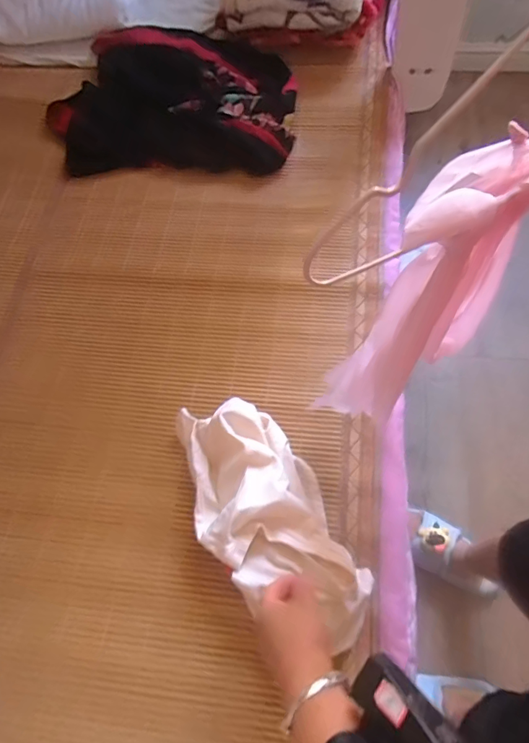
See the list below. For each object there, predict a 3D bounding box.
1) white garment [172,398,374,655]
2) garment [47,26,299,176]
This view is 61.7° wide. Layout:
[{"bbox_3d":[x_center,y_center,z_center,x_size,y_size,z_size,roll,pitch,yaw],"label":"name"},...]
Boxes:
[{"bbox_3d":[0.003,0.190,0.601,0.166,0.079,0.358,-33,67,-12],"label":"white garment"},{"bbox_3d":[-0.202,-0.602,0.975,0.542,0.107,0.343,5,66,5],"label":"garment"}]

